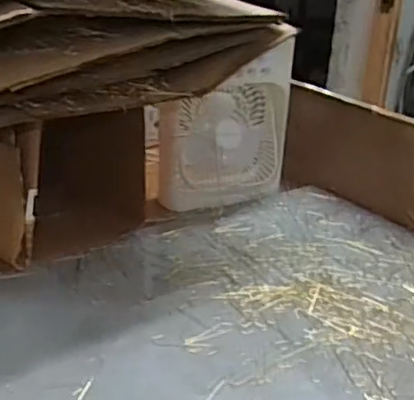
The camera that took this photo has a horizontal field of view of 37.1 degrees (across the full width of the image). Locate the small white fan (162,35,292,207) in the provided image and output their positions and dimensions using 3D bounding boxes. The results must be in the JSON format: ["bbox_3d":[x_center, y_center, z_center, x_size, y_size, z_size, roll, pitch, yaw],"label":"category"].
[{"bbox_3d":[0.031,-0.107,0.895,0.192,0.197,0.084,-8,27,-25],"label":"small white fan"}]

